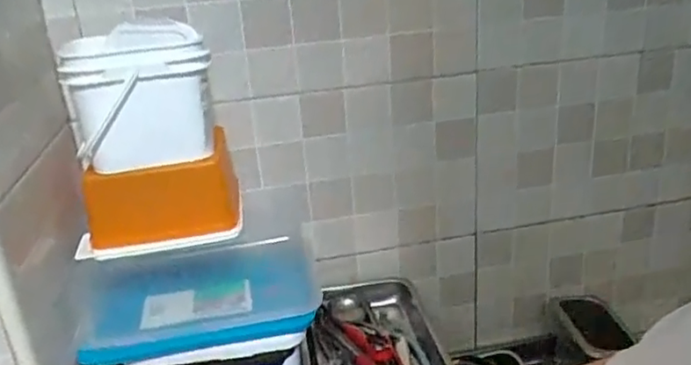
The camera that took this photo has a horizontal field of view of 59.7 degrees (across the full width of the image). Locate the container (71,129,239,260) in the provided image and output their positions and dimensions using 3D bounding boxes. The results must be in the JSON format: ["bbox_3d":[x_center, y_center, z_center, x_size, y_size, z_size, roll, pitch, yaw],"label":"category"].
[{"bbox_3d":[-0.255,0.012,0.830,0.204,0.109,0.162,-9,20,-12],"label":"container"}]

